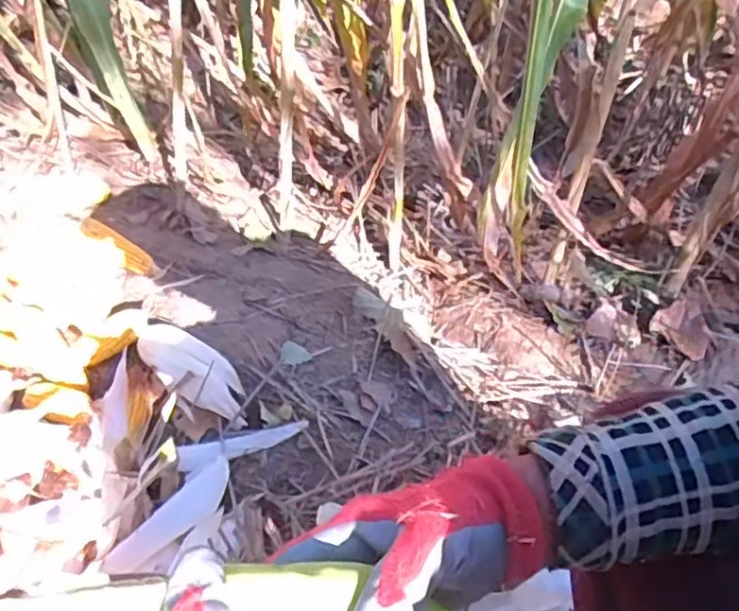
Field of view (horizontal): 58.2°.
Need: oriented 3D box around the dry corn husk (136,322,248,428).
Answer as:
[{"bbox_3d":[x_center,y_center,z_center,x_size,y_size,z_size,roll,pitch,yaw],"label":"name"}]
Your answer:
[{"bbox_3d":[-0.234,0.091,0.904,0.087,0.053,0.201,-28,50,-32],"label":"dry corn husk"}]

